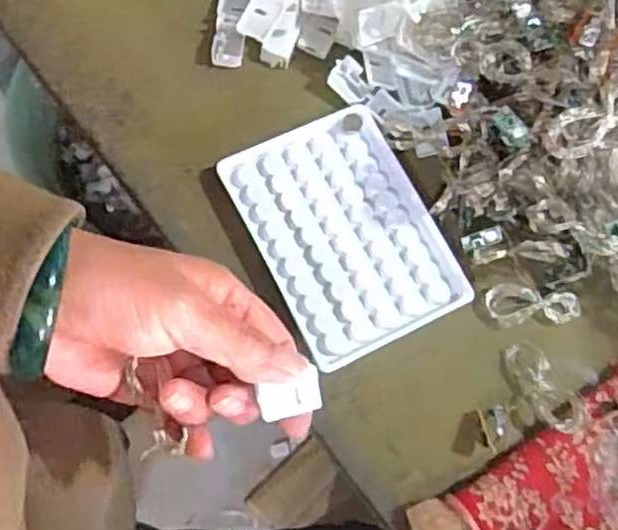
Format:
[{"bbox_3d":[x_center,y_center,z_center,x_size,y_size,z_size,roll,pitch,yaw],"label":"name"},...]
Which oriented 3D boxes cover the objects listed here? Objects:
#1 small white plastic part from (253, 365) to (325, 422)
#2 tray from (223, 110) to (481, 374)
[{"bbox_3d":[-0.007,0.056,0.308,0.027,0.004,0.018,-14,98,-21],"label":"small white plastic part"},{"bbox_3d":[0.020,-0.018,0.395,0.095,0.012,0.127,-25,77,-12],"label":"tray"}]

